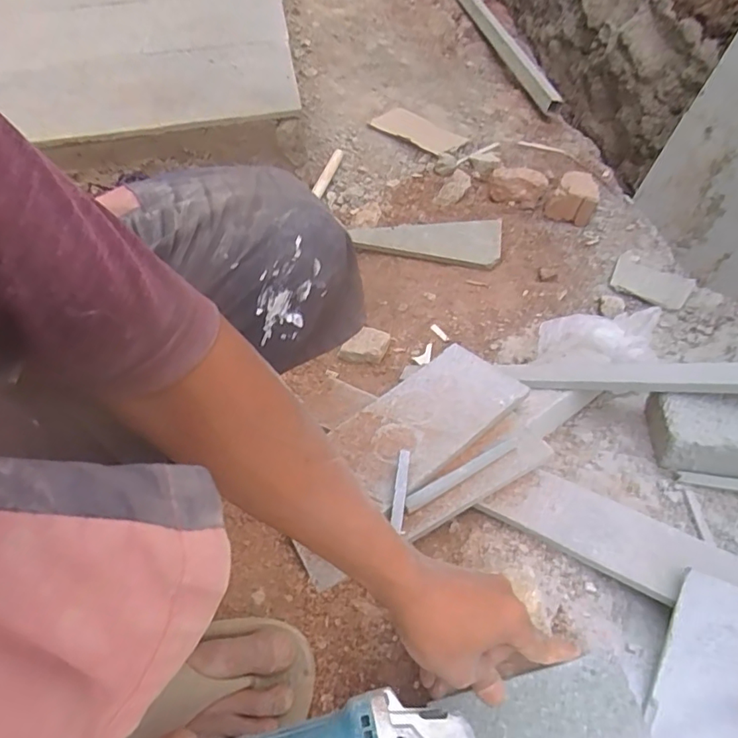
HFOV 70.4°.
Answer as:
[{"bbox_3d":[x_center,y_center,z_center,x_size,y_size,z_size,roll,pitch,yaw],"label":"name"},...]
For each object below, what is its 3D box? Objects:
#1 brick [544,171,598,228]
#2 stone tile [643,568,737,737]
[{"bbox_3d":[0.394,-0.333,1.013,0.088,0.065,0.104,15,56,13],"label":"brick"},{"bbox_3d":[0.297,0.259,0.437,0.093,0.005,0.147,18,74,24],"label":"stone tile"}]

